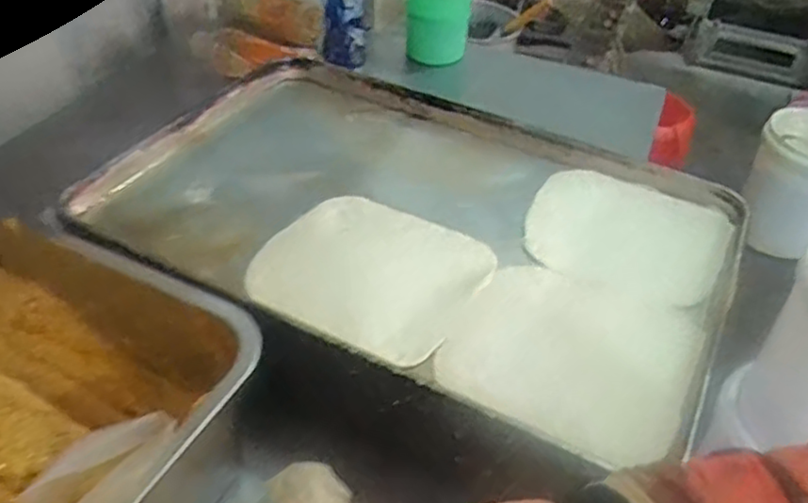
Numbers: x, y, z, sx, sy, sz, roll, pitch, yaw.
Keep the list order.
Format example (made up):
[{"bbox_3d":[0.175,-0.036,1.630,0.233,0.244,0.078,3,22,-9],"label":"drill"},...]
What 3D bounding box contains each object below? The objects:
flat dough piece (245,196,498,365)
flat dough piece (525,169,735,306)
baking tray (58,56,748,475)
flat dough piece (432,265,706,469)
[{"bbox_3d":[-0.037,0.013,0.637,0.198,0.015,0.181,26,45,23],"label":"flat dough piece"},{"bbox_3d":[0.227,-0.021,0.705,0.190,0.015,0.180,22,44,19],"label":"flat dough piece"},{"bbox_3d":[0.012,-0.029,0.722,0.602,0.067,0.421,21,44,19],"label":"baking tray"},{"bbox_3d":[0.141,0.084,0.580,0.190,0.026,0.202,21,44,19],"label":"flat dough piece"}]

